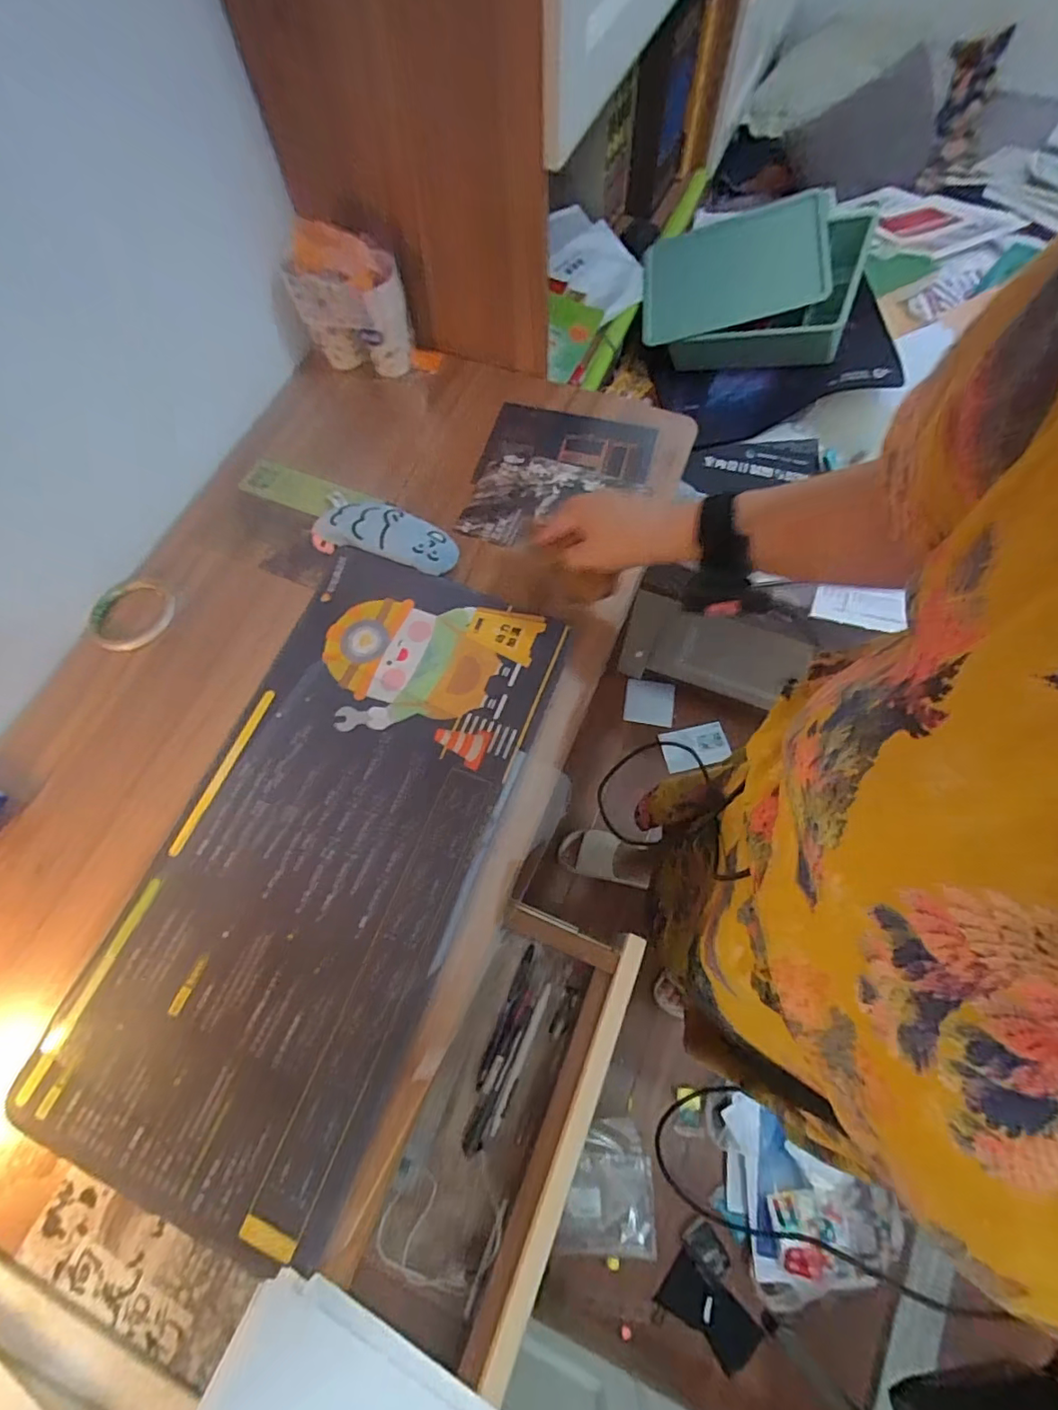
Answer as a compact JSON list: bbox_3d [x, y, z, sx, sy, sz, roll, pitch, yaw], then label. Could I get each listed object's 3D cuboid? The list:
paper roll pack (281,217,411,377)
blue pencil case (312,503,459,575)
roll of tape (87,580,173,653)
[{"bbox_3d":[-0.216,-0.482,0.660,0.125,0.152,0.080,-23,70,-9],"label":"paper roll pack"},{"bbox_3d":[-0.158,-0.193,0.616,0.160,0.036,0.065,18,70,7],"label":"blue pencil case"},{"bbox_3d":[-0.439,-0.102,0.600,0.083,0.017,0.087,0,68,0],"label":"roll of tape"}]

